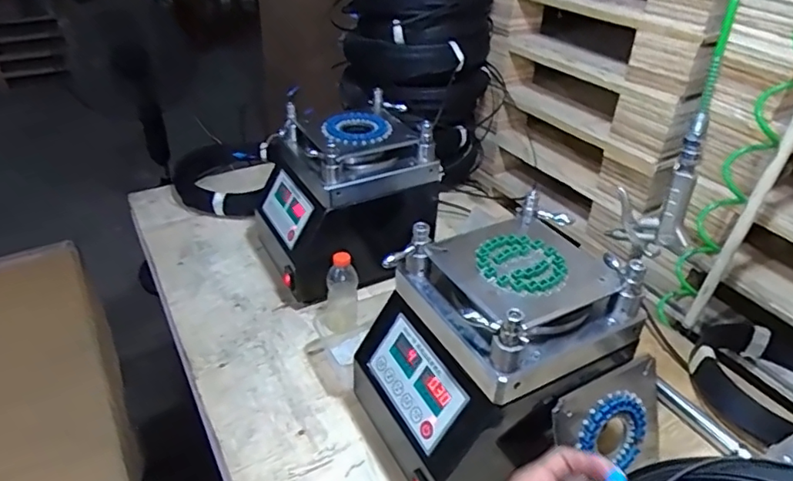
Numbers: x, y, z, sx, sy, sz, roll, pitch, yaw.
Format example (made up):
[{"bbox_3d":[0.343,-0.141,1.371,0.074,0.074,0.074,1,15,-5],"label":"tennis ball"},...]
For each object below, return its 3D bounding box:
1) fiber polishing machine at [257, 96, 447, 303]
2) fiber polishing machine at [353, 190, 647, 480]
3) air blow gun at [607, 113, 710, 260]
[{"bbox_3d":[-0.085,-0.075,1.034,0.318,0.297,0.243,-14,37,-20],"label":"fiber polishing machine"},{"bbox_3d":[0.116,0.143,0.703,0.273,0.287,0.218,-15,38,-21],"label":"fiber polishing machine"},{"bbox_3d":[0.307,-0.062,0.641,0.089,0.170,0.047,18,38,23],"label":"air blow gun"}]

